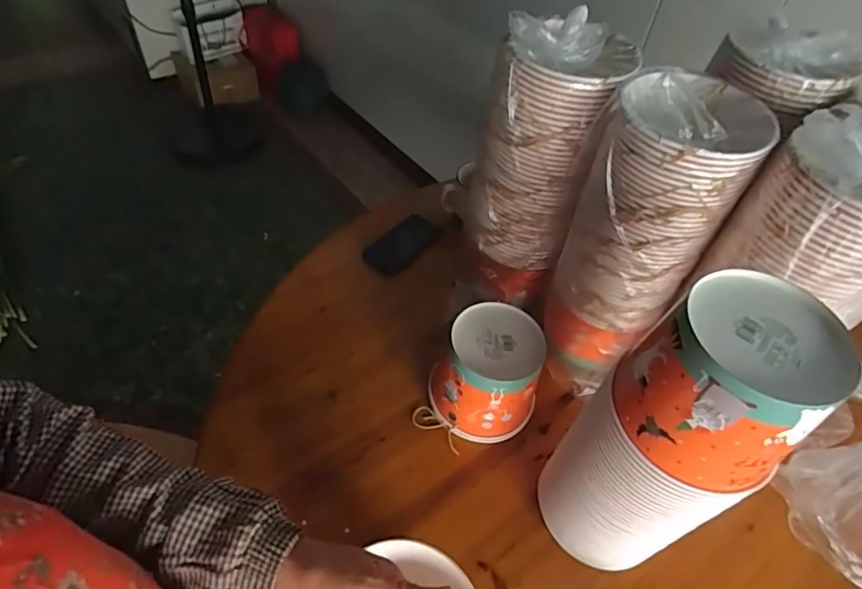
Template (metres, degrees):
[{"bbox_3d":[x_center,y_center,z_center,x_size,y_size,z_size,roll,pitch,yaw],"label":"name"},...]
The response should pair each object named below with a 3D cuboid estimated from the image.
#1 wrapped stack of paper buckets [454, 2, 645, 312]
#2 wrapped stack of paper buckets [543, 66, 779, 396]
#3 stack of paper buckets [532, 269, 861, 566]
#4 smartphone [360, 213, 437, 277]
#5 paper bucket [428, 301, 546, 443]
[{"bbox_3d":[0.145,-0.167,0.761,0.159,0.429,0.141,16,50,7],"label":"wrapped stack of paper buckets"},{"bbox_3d":[0.277,-0.072,0.718,0.154,0.447,0.171,34,54,21],"label":"wrapped stack of paper buckets"},{"bbox_3d":[0.239,0.170,0.557,0.140,0.413,0.143,-11,52,-16],"label":"stack of paper buckets"},{"bbox_3d":[-0.055,-0.098,1.014,0.087,0.013,0.162,33,54,20],"label":"smartphone"},{"bbox_3d":[0.078,0.115,0.755,0.142,0.152,0.133,3,49,-4],"label":"paper bucket"}]

